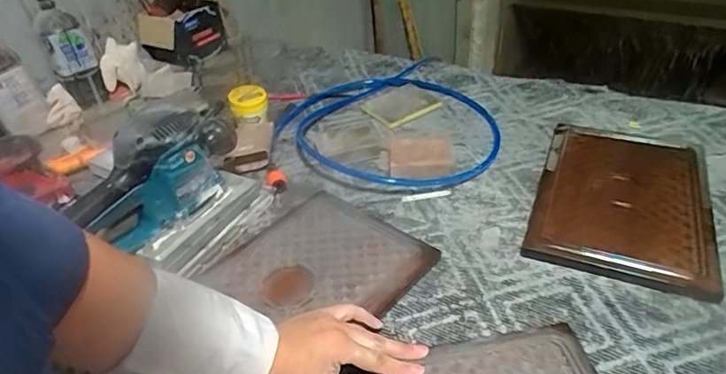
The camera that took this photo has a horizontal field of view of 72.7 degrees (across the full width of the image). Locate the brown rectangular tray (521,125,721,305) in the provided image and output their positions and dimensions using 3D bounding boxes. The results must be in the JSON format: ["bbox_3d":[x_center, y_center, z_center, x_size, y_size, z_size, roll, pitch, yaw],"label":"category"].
[{"bbox_3d":[0.352,0.006,0.676,0.205,0.026,0.314,12,40,21],"label":"brown rectangular tray"}]

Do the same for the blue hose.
[{"bbox_3d":[0.027,-0.122,0.870,0.391,0.041,0.425,-14,38,-11],"label":"blue hose"}]

